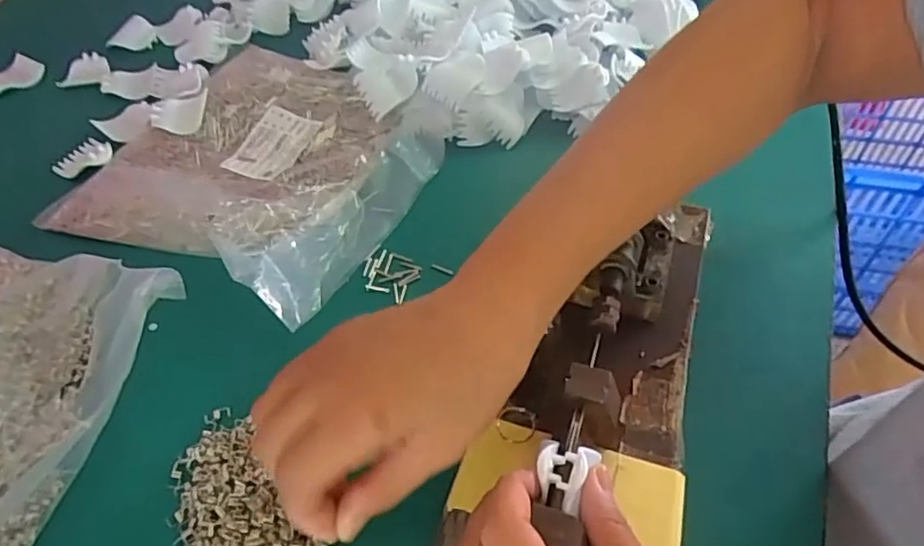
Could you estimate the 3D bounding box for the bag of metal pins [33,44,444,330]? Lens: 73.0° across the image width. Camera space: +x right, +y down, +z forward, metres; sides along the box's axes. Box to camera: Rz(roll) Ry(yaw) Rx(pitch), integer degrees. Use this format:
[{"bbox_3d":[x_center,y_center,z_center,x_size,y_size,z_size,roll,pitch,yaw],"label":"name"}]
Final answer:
[{"bbox_3d":[-0.148,-0.089,0.457,0.230,0.032,0.212,22,56,18],"label":"bag of metal pins"}]

